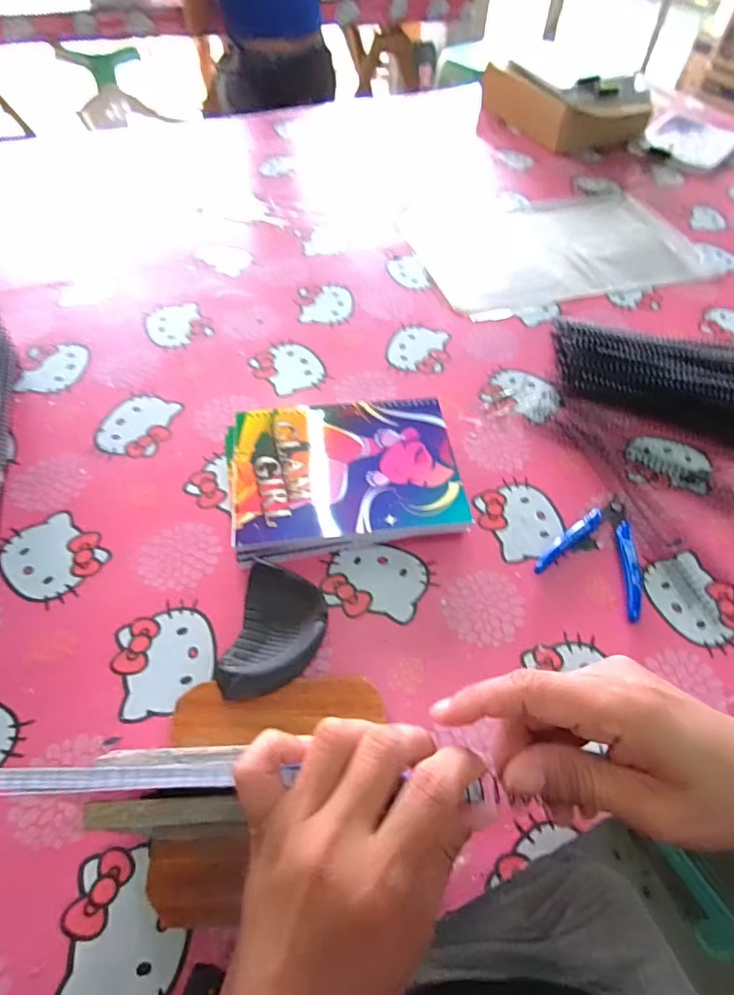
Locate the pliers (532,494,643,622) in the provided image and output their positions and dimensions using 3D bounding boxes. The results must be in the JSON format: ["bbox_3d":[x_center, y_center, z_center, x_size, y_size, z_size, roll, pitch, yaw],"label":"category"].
[{"bbox_3d":[0.207,0.042,0.445,0.084,0.012,0.109,28,58,17],"label":"pliers"}]

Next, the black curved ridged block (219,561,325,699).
[{"bbox_3d":[-0.067,0.104,0.384,0.065,0.026,0.097,9,55,4],"label":"black curved ridged block"}]

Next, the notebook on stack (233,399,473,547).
[{"bbox_3d":[-0.018,-0.029,0.458,0.196,0.007,0.143,-6,58,-5],"label":"notebook on stack"}]

